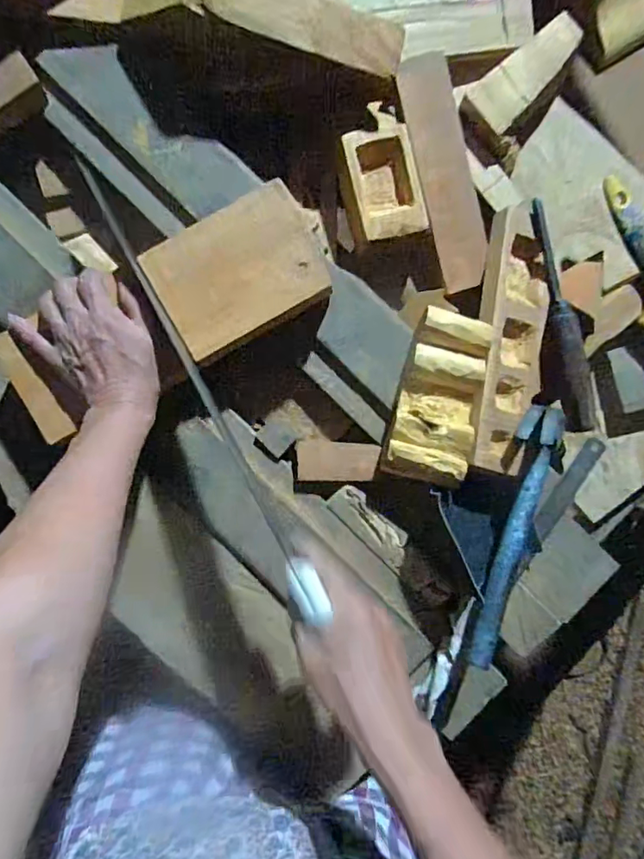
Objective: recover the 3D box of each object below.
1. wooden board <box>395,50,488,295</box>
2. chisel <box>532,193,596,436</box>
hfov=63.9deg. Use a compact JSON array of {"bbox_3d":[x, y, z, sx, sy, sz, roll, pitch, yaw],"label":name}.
[{"bbox_3d":[0.122,-0.245,0.499,0.055,0.012,0.213,-17,99,-10],"label":"wooden board"},{"bbox_3d":[0.227,-0.108,0.492,0.022,0.026,0.219,-11,91,-3],"label":"chisel"}]

